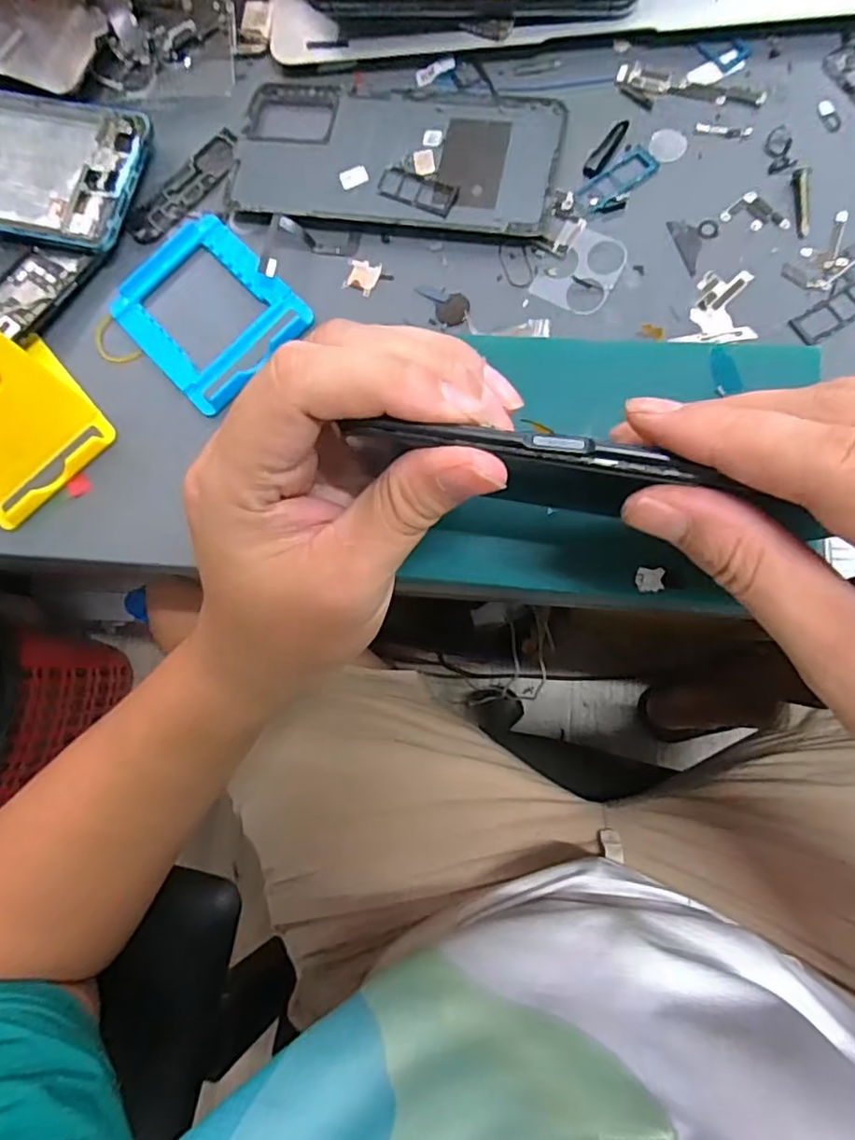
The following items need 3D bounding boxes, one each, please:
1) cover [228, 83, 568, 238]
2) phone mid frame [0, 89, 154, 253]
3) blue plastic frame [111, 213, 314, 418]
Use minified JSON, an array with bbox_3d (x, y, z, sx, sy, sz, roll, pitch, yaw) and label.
[{"bbox_3d":[-0.017,-0.200,0.301,0.156,0.004,0.072,10,81,9],"label":"cover"},{"bbox_3d":[-0.224,-0.210,0.320,0.163,0.009,0.077,13,82,9],"label":"phone mid frame"},{"bbox_3d":[-0.107,-0.126,0.305,0.071,0.006,0.087,-44,78,-2],"label":"blue plastic frame"}]

